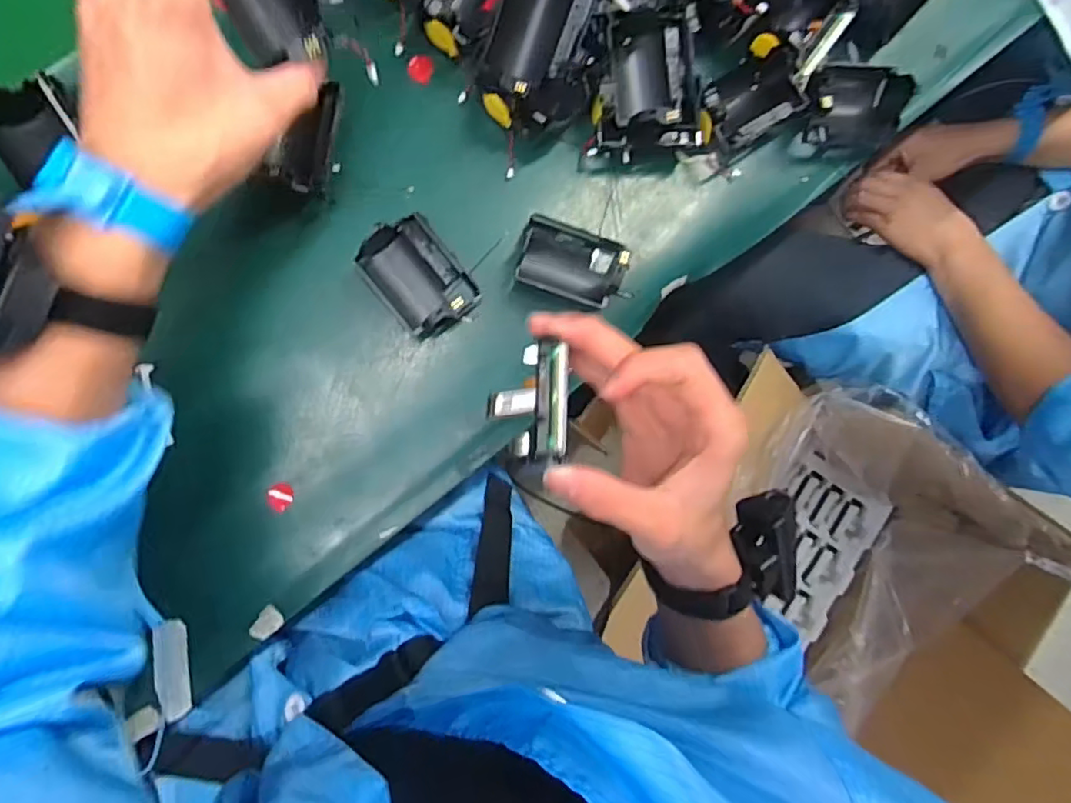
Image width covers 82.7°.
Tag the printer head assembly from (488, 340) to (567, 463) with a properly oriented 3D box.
[{"bbox_3d":[-0.006,0.002,0.315,0.008,0.050,0.060,20,67,-50],"label":"printer head assembly"}]

